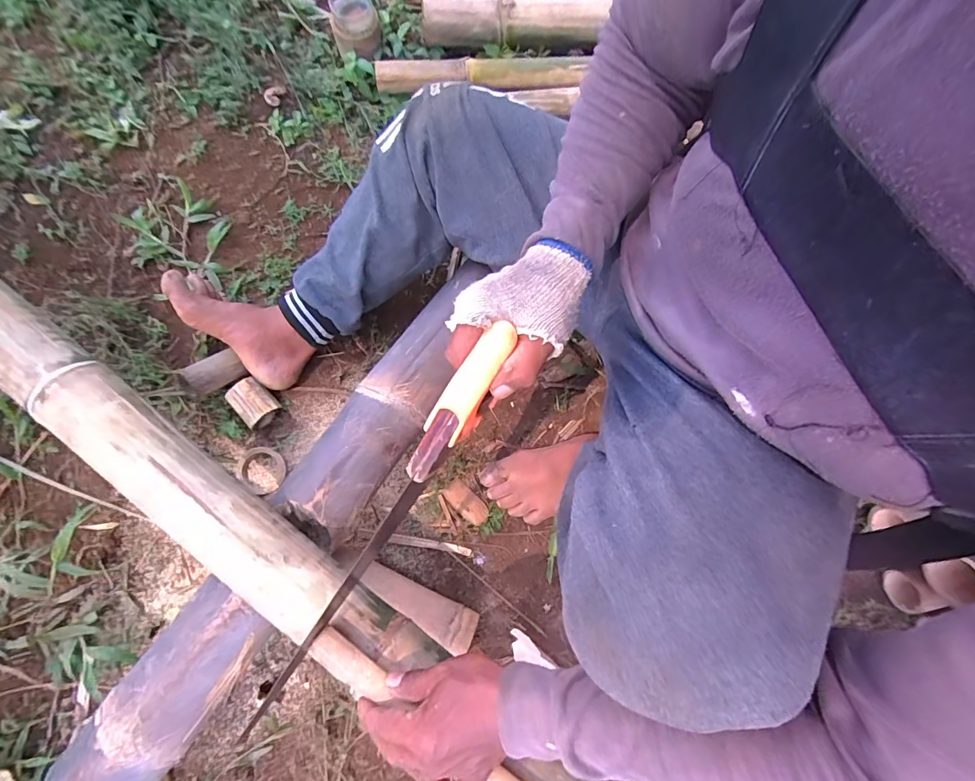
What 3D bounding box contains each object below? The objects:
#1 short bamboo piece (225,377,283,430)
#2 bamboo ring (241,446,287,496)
[{"bbox_3d":[-0.338,0.017,0.632,0.053,0.042,0.060,-39,82,-8],"label":"short bamboo piece"},{"bbox_3d":[-0.326,0.117,0.633,0.063,0.013,0.066,0,78,-1],"label":"bamboo ring"}]

